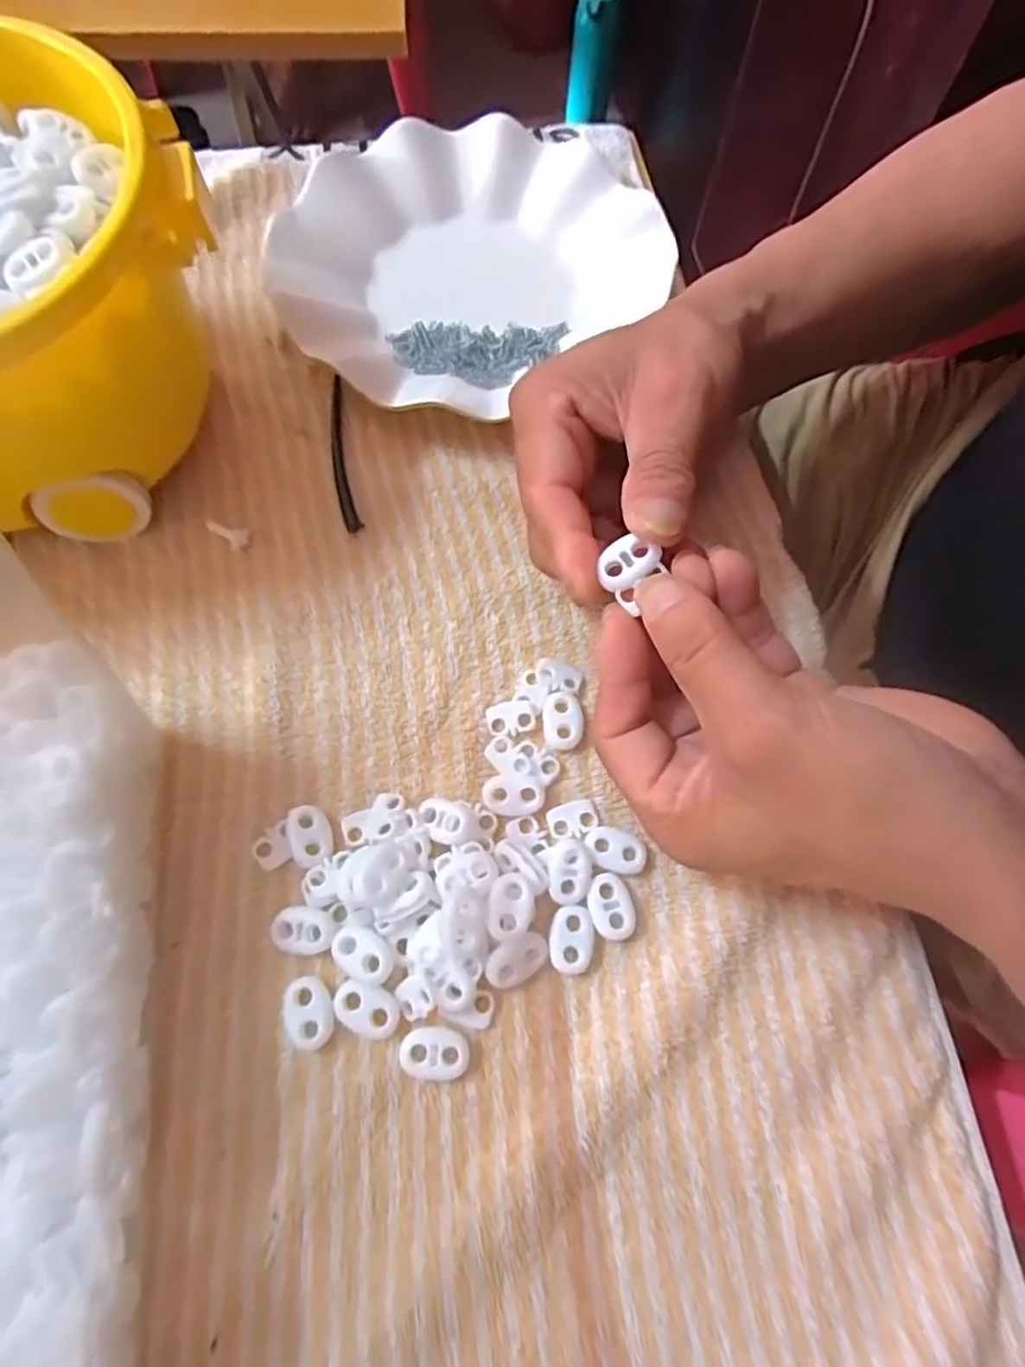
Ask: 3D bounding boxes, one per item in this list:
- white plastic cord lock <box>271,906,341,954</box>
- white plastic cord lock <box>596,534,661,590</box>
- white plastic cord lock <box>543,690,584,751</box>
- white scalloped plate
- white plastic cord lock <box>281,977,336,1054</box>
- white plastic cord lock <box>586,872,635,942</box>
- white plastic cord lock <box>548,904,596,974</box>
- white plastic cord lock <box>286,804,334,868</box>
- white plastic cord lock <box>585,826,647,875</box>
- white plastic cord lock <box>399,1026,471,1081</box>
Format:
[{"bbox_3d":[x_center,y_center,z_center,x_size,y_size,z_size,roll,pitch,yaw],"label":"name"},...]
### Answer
[{"bbox_3d":[-0.071,0.085,0.237,0.023,0.007,0.015,9,69,2],"label":"white plastic cord lock"},{"bbox_3d":[0.038,-0.039,0.228,0.018,0.008,0.014,-41,78,8],"label":"white plastic cord lock"},{"bbox_3d":[0.019,0.014,0.266,0.014,0.004,0.023,-3,69,-3],"label":"white plastic cord lock"},{"bbox_3d":[-0.024,-0.211,0.340,0.180,0.020,0.180,0,69,-1],"label":"white scalloped plate"},{"bbox_3d":[-0.067,0.109,0.229,0.016,0.006,0.022,-15,70,-7],"label":"white plastic cord lock"},{"bbox_3d":[0.034,0.077,0.240,0.015,0.004,0.022,-13,70,-6],"label":"white plastic cord lock"},{"bbox_3d":[0.020,0.088,0.238,0.015,0.004,0.021,7,69,1],"label":"white plastic cord lock"},{"bbox_3d":[-0.072,0.054,0.248,0.014,0.004,0.022,-13,65,-21],"label":"white plastic cord lock"},{"bbox_3d":[0.037,0.060,0.249,0.022,0.005,0.015,19,70,6],"label":"white plastic cord lock"},{"bbox_3d":[-0.025,0.120,0.225,0.022,0.007,0.015,-2,69,-2],"label":"white plastic cord lock"}]

